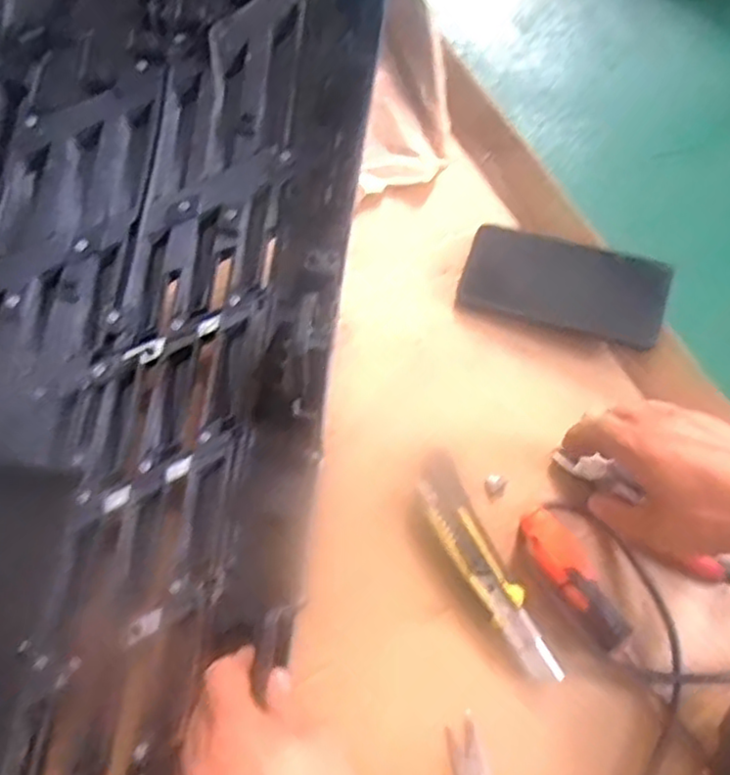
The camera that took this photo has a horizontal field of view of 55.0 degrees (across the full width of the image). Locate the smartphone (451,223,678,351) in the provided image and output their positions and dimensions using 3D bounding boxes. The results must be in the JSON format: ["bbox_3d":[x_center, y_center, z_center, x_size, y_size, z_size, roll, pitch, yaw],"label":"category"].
[{"bbox_3d":[0.166,-0.087,0.588,0.163,0.009,0.075,15,89,12],"label":"smartphone"}]

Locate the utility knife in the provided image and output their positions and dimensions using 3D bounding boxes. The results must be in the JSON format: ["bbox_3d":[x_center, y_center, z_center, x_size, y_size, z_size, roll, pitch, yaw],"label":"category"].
[{"bbox_3d":[0.083,0.128,0.500,0.033,0.014,0.171,-24,70,-11],"label":"utility knife"}]

